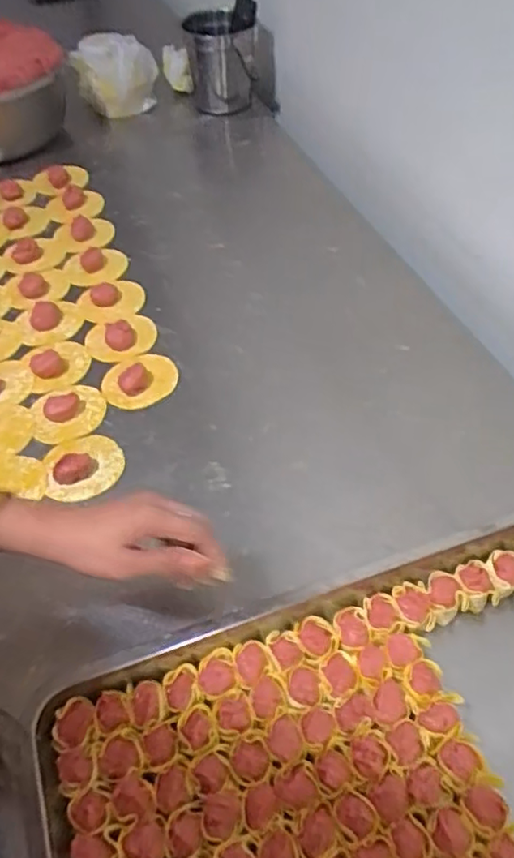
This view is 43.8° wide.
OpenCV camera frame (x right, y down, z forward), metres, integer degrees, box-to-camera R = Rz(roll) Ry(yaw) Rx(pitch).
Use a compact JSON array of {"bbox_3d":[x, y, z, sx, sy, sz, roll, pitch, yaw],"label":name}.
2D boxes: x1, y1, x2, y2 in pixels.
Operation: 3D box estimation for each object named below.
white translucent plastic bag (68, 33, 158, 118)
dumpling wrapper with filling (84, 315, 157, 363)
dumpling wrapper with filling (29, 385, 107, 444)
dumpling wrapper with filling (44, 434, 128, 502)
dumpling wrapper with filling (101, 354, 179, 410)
[{"bbox_3d":[-0.265,-0.665,1.199,0.147,0.085,0.183,-8,50,-6],"label":"white translucent plastic bag"},{"bbox_3d":[-0.166,-0.117,0.778,0.084,0.025,0.080,-1,49,1],"label":"dumpling wrapper with filling"},{"bbox_3d":[-0.209,-0.023,0.704,0.081,0.015,0.071,-26,53,-19],"label":"dumpling wrapper with filling"},{"bbox_3d":[-0.179,0.032,0.656,0.080,0.034,0.074,-11,50,-8],"label":"dumpling wrapper with filling"},{"bbox_3d":[-0.134,-0.057,0.732,0.082,0.013,0.074,-1,49,1],"label":"dumpling wrapper with filling"}]

